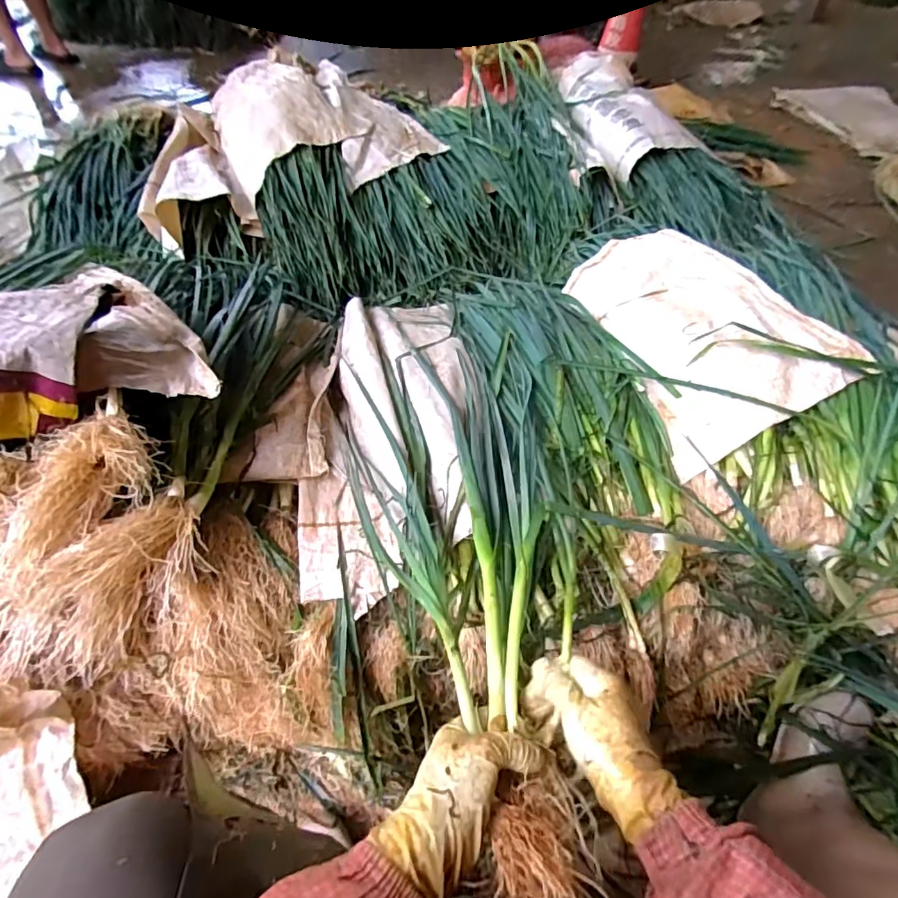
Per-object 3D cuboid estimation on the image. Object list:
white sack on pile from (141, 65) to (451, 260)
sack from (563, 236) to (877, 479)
[{"bbox_3d":[-0.435,-0.776,1.253,0.680,0.196,0.566,-24,56,-19],"label":"white sack on pile"},{"bbox_3d":[0.363,-0.208,0.828,0.292,0.050,0.482,-35,52,8],"label":"sack"}]

